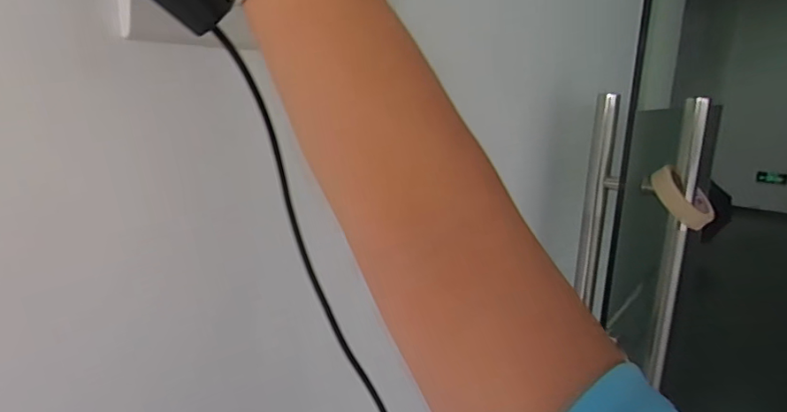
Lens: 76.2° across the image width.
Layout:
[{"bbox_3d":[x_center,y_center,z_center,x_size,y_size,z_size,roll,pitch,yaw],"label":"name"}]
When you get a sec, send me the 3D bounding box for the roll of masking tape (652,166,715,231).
[{"bbox_3d":[0.444,-0.014,0.768,0.090,0.095,0.040,-52,5,-40],"label":"roll of masking tape"}]

